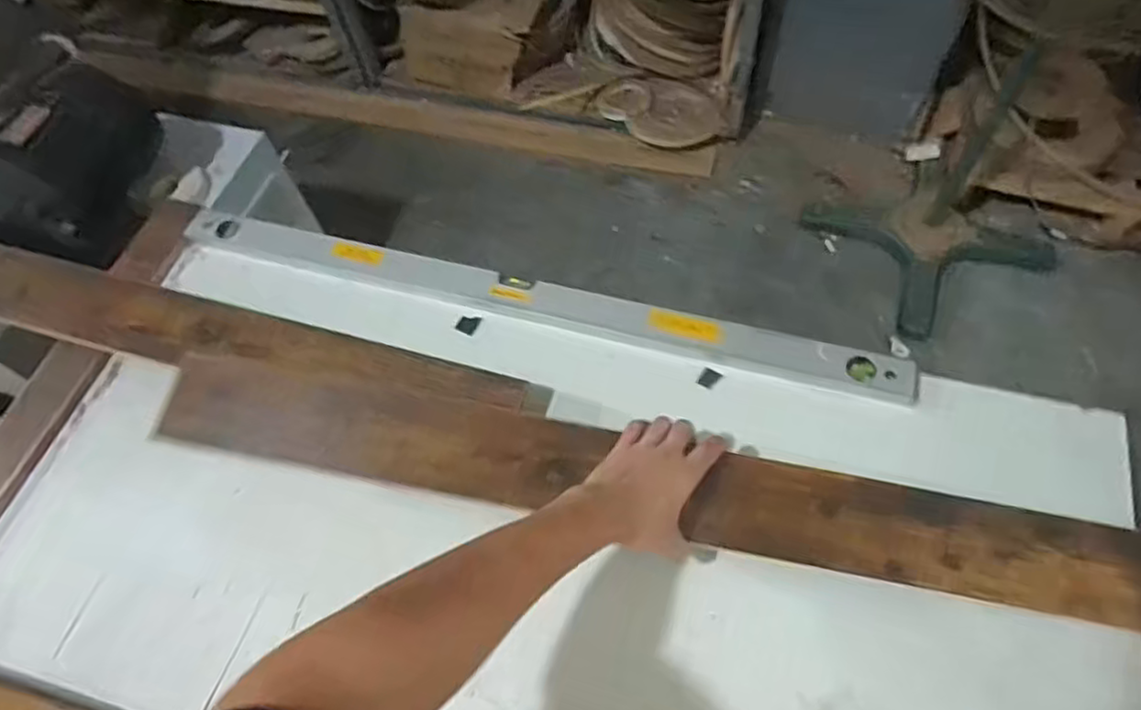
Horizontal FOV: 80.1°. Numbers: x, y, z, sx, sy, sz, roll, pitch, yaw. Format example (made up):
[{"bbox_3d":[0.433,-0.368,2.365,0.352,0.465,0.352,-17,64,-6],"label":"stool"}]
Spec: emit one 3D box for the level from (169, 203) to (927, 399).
[{"bbox_3d":[-0.067,-0.077,0.886,0.963,0.035,0.053,13,63,11],"label":"level"}]

